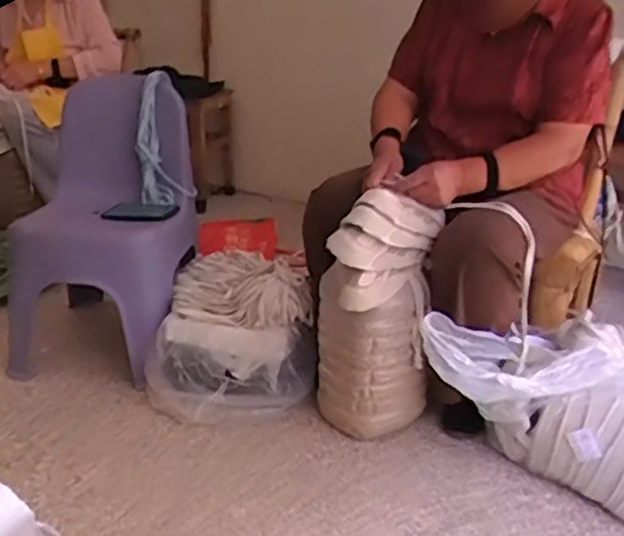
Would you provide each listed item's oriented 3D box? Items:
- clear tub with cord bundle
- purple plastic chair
[{"bbox_3d":[-0.149,0.134,1.421,0.316,0.281,0.312,2,22,-1],"label":"clear tub with cord bundle"},{"bbox_3d":[-0.441,-0.089,1.470,0.332,0.541,0.336,5,22,6],"label":"purple plastic chair"}]

